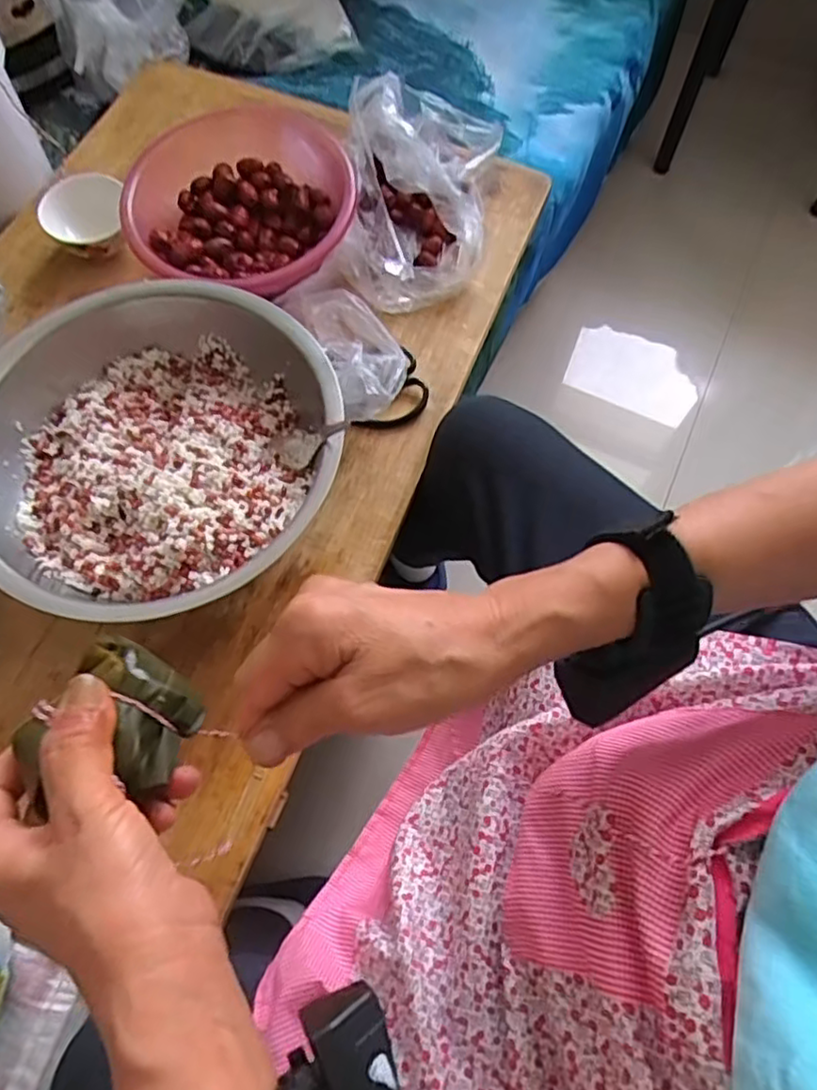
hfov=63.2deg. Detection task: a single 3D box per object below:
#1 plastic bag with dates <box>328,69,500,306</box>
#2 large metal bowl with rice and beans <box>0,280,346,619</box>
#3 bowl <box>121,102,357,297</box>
[{"bbox_3d":[0.004,-0.363,0.689,0.151,0.102,0.208,10,69,3],"label":"plastic bag with dates"},{"bbox_3d":[-0.217,-0.079,0.578,0.301,0.074,0.298,0,68,0],"label":"large metal bowl with rice and beans"},{"bbox_3d":[-0.169,-0.350,0.688,0.217,0.062,0.203,0,68,0],"label":"bowl"}]

